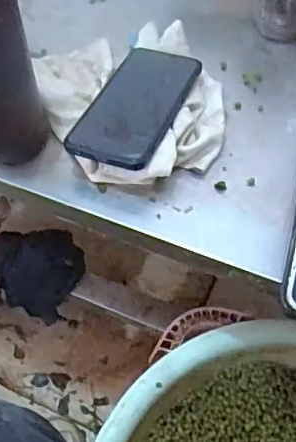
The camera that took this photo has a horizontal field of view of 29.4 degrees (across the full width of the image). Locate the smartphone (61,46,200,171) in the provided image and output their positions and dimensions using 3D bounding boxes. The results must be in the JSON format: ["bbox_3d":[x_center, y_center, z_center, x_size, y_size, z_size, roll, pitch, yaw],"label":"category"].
[{"bbox_3d":[-0.009,-0.112,0.532,0.077,0.009,0.165,15,50,15],"label":"smartphone"}]

